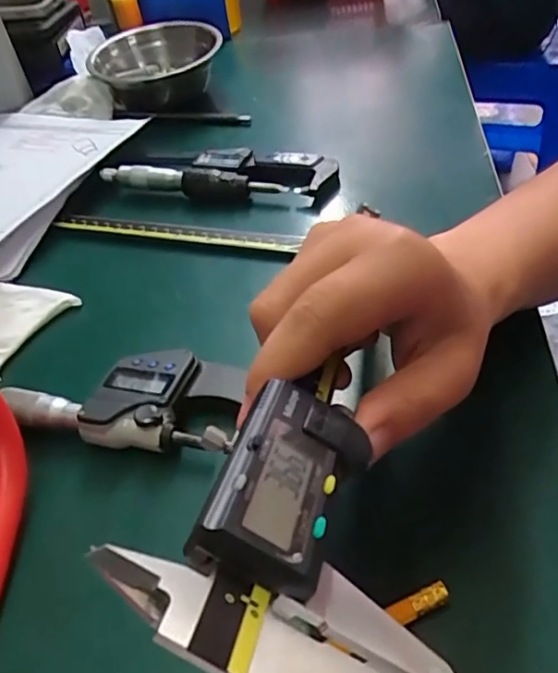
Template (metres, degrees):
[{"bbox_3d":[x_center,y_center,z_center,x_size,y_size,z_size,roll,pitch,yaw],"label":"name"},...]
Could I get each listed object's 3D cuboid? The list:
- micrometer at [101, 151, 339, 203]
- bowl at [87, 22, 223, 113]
[{"bbox_3d":[-0.047,-0.131,0.445,0.177,0.022,0.058,5,46,13],"label":"micrometer"},{"bbox_3d":[-0.118,-0.258,0.551,0.104,0.055,0.110,-4,45,4],"label":"bowl"}]

